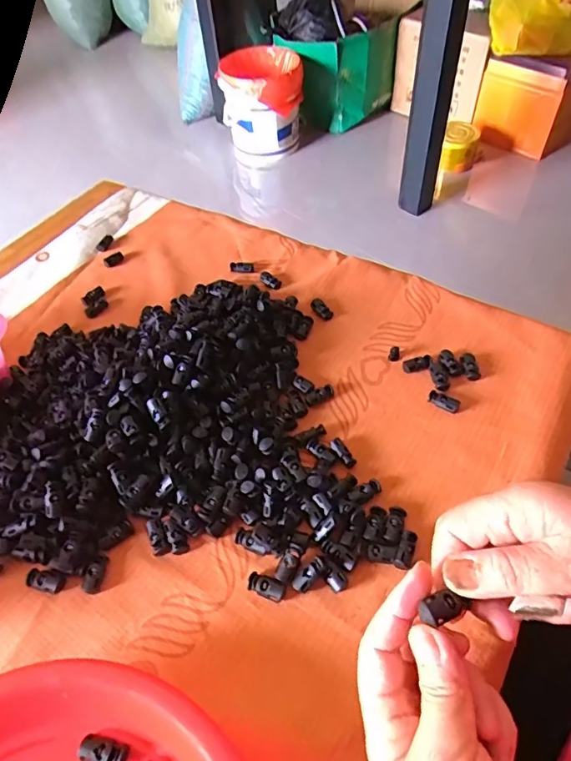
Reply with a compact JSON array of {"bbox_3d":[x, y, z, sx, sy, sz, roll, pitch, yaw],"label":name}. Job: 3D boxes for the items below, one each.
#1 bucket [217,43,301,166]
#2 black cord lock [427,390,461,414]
[{"bbox_3d":[-0.078,-0.880,1.621,0.251,0.295,0.240,-12,51,-6],"label":"bucket"},{"bbox_3d":[0.142,0.018,0.445,0.028,0.009,0.013,28,58,24],"label":"black cord lock"}]

